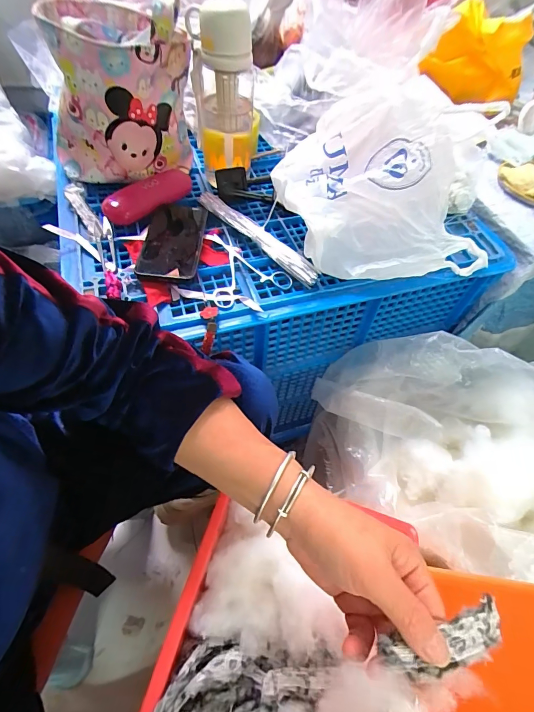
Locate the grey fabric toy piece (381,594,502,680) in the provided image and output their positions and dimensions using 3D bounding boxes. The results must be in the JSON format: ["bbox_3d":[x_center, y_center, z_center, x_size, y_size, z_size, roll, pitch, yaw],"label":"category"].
[{"bbox_3d":[0.118,0.181,0.231,0.100,0.018,0.025,-1,56,-22],"label":"grey fabric toy piece"}]

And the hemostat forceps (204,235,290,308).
[{"bbox_3d":[-0.027,-0.127,0.519,0.109,0.016,0.133,-7,58,-9],"label":"hemostat forceps"}]

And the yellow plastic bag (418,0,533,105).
[{"bbox_3d":[0.456,-0.634,0.785,0.214,0.172,0.140,21,58,10],"label":"yellow plastic bag"}]

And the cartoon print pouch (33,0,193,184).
[{"bbox_3d":[-0.222,-0.386,0.536,0.205,0.188,0.165,-16,60,-14],"label":"cartoon print pouch"}]

